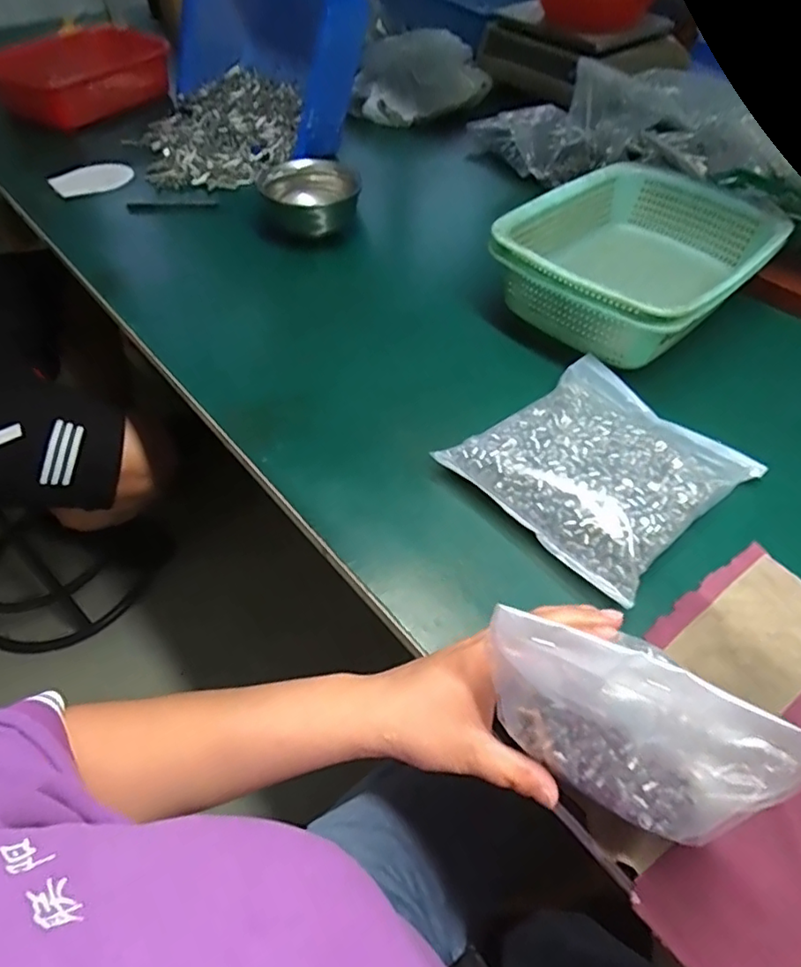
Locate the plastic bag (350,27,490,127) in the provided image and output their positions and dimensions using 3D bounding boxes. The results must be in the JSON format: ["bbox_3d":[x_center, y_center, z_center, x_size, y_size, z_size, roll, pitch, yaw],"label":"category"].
[{"bbox_3d":[0.034,-0.676,0.964,0.252,0.097,0.132,-36,60,-26],"label":"plastic bag"}]

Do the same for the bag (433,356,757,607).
[{"bbox_3d":[0.172,-0.020,0.491,0.203,0.044,0.186,-34,59,-25],"label":"bag"}]

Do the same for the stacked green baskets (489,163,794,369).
[{"bbox_3d":[0.252,-0.232,0.628,0.295,0.102,0.215,-34,59,-25],"label":"stacked green baskets"}]

